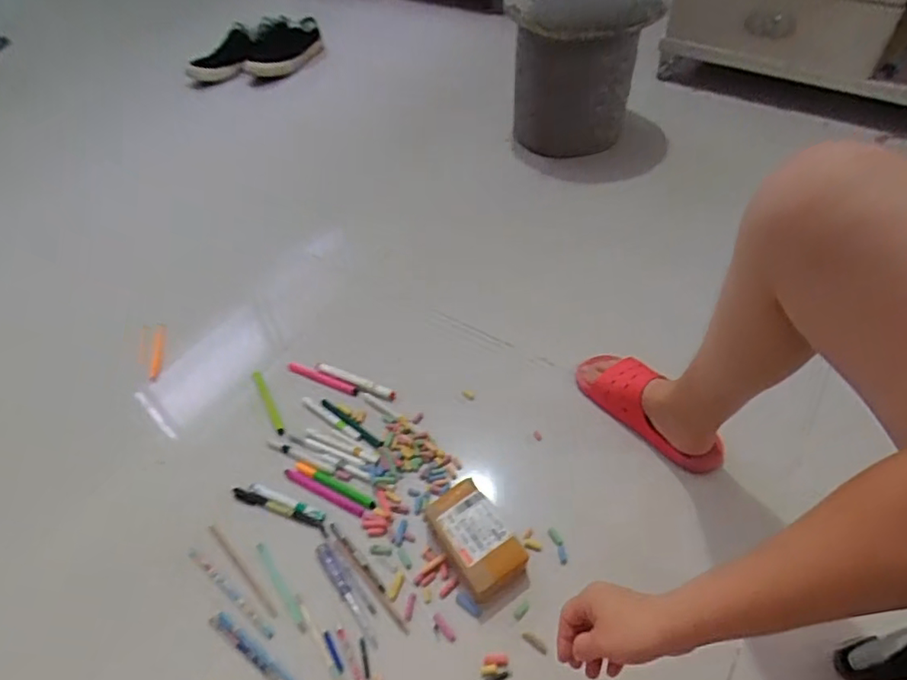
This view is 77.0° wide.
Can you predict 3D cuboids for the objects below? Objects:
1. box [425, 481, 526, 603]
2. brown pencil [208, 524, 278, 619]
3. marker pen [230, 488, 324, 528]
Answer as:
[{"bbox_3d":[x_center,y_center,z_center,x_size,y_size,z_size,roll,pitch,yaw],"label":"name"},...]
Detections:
[{"bbox_3d":[0.025,0.265,0.768,0.088,0.059,0.152,-29,53,-21],"label":"box"},{"bbox_3d":[-0.292,0.315,0.782,0.011,0.005,0.170,-37,57,-27],"label":"brown pencil"},{"bbox_3d":[-0.260,0.246,0.839,0.156,0.012,0.019,15,51,15],"label":"marker pen"}]

